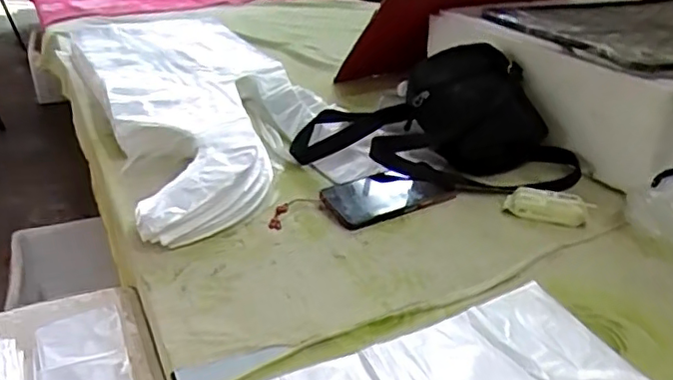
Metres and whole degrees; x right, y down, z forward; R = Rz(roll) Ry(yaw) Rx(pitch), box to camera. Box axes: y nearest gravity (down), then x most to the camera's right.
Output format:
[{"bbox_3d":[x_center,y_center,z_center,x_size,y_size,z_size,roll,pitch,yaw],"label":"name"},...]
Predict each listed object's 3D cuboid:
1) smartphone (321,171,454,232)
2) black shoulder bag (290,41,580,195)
[{"bbox_3d":[0.063,0.003,0.726,0.153,0.015,0.080,-15,46,-27],"label":"smartphone"},{"bbox_3d":[0.135,-0.101,0.796,0.374,0.129,0.179,11,31,20],"label":"black shoulder bag"}]

